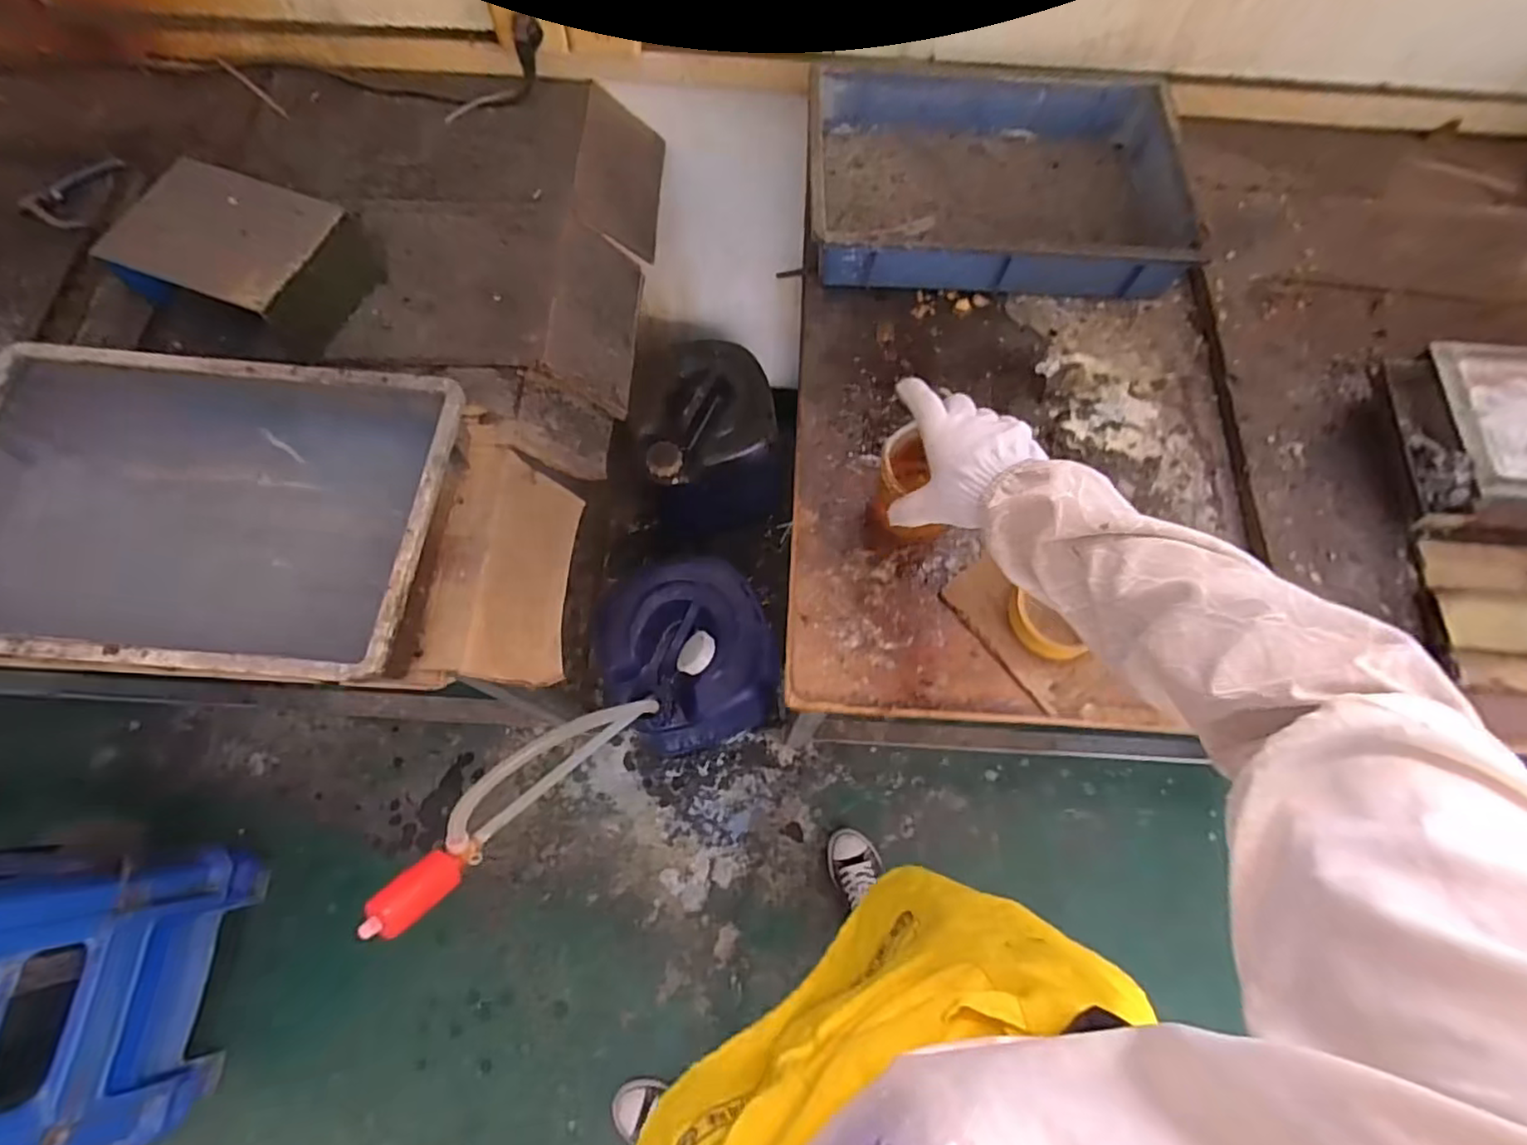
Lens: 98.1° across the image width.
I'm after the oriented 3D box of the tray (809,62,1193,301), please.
[{"bbox_3d":[0.289,-0.486,0.817,0.458,0.091,0.323,0,68,-2],"label":"tray"}]

